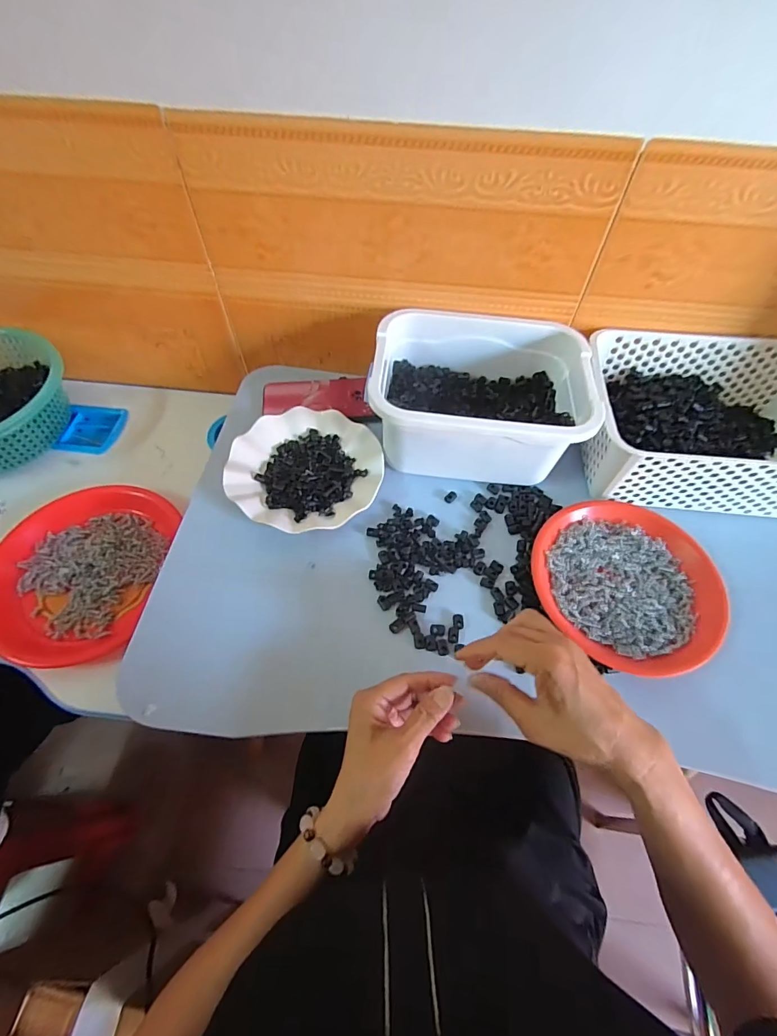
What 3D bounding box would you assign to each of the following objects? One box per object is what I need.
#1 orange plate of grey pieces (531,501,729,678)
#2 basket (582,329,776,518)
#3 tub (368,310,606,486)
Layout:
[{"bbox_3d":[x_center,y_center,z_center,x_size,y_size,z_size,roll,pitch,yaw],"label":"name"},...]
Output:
[{"bbox_3d":[0.254,0.067,0.476,0.188,0.028,0.188,0,58,-1],"label":"orange plate of grey pieces"},{"bbox_3d":[0.393,-0.114,0.533,0.306,0.102,0.198,7,59,4],"label":"basket"},{"bbox_3d":[0.111,-0.146,0.549,0.249,0.115,0.182,5,58,2],"label":"tub"}]

